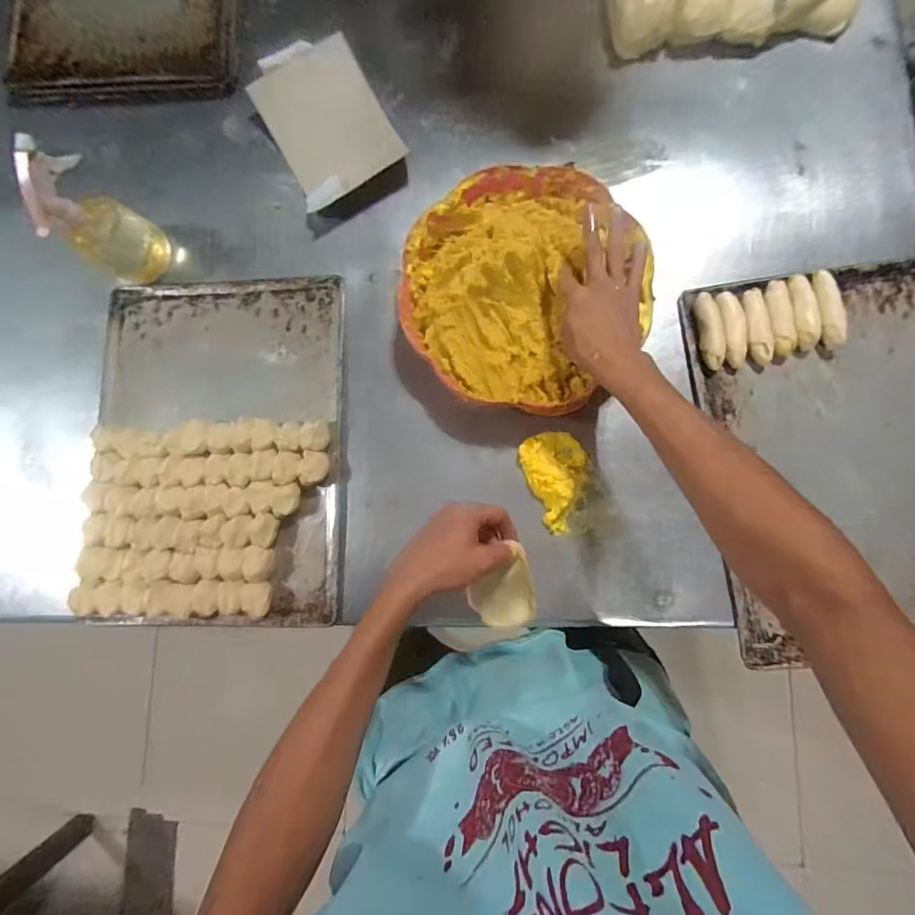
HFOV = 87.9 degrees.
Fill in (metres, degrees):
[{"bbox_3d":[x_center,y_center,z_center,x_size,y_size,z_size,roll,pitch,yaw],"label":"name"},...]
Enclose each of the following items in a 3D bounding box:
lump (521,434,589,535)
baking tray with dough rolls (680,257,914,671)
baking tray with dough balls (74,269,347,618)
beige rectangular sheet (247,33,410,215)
[{"bbox_3d":[0.125,0.028,0.576,0.075,0.032,0.122,-15,83,2],"label":"lump"},{"bbox_3d":[0.468,-0.005,0.556,0.328,0.034,0.448,-6,83,3],"label":"baking tray with dough rolls"},{"bbox_3d":[-0.314,-0.018,0.608,0.329,0.036,0.448,-1,84,4],"label":"baking tray with dough balls"},{"bbox_3d":[-0.185,-0.470,0.653,0.147,0.015,0.240,-28,83,1],"label":"beige rectangular sheet"}]

